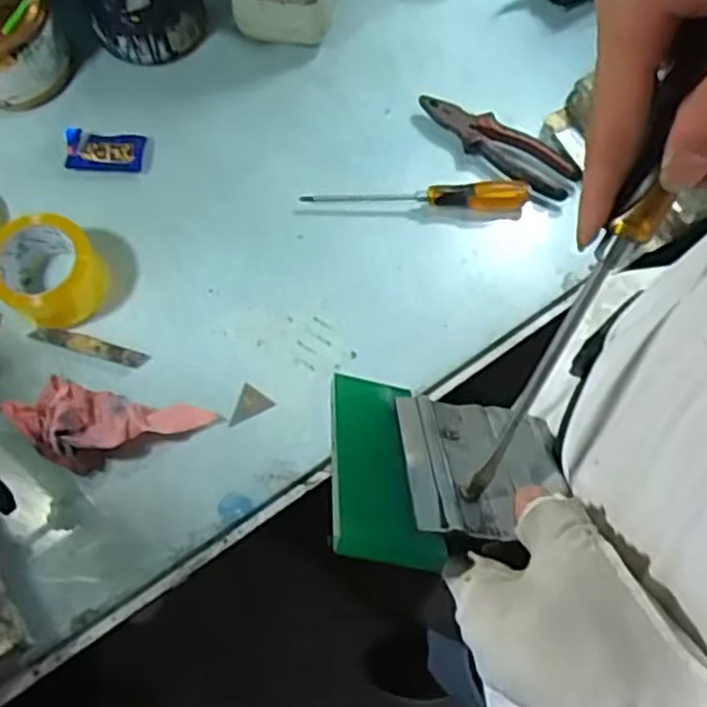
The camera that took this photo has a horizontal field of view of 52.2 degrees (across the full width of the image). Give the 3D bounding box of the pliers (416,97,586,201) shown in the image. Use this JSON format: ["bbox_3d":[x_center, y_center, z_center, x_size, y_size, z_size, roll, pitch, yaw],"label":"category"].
[{"bbox_3d":[0.157,-0.235,0.798,0.191,0.017,0.052,36,76,13],"label":"pliers"}]

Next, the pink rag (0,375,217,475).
[{"bbox_3d":[-0.239,0.073,0.692,0.181,0.058,0.082,10,72,5],"label":"pink rag"}]

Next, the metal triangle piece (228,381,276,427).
[{"bbox_3d":[-0.107,0.056,0.728,0.038,0.004,0.043,36,76,13],"label":"metal triangle piece"}]

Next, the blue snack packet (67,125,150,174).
[{"bbox_3d":[-0.277,-0.231,0.819,0.099,0.010,0.050,5,72,4],"label":"blue snack packet"}]

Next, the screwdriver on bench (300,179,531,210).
[{"bbox_3d":[0.067,-0.171,0.780,0.240,0.024,0.030,1,72,2],"label":"screwdriver on bench"}]

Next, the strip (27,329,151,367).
[{"bbox_3d":[-0.272,-0.007,0.744,0.123,0.004,0.017,15,72,1],"label":"strip"}]

